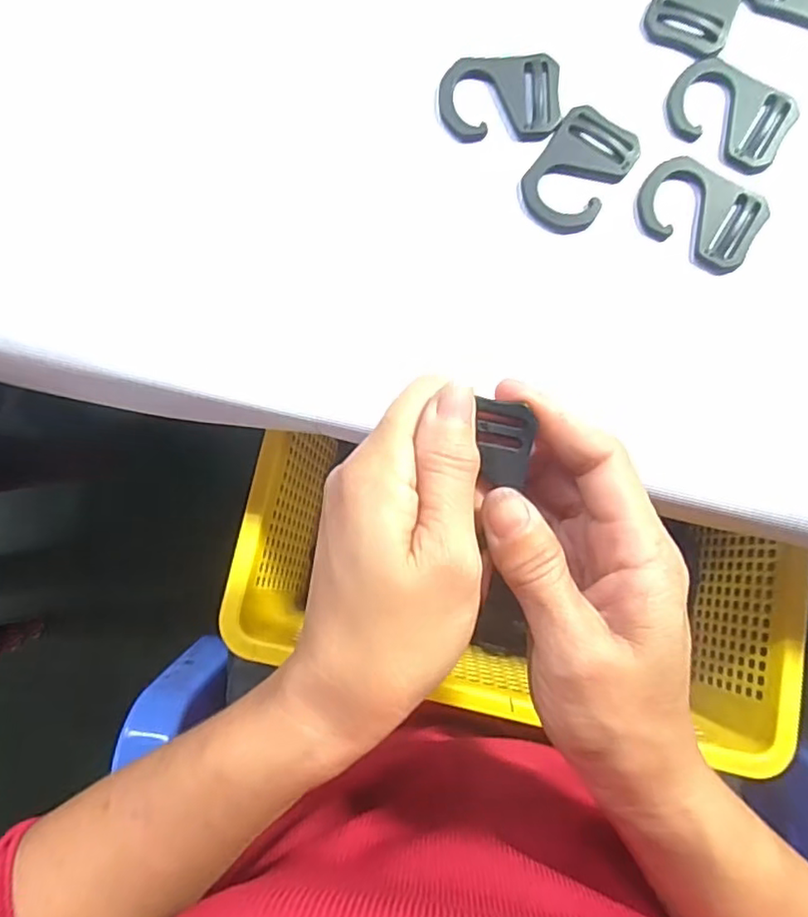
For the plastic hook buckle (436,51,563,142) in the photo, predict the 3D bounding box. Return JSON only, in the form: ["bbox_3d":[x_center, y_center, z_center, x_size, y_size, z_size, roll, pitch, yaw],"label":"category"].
[{"bbox_3d":[0.040,-0.151,0.253,0.049,0.004,0.034,-2,88,3],"label":"plastic hook buckle"}]

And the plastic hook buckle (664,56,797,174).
[{"bbox_3d":[0.133,-0.142,0.250,0.049,0.006,0.033,30,90,4],"label":"plastic hook buckle"}]

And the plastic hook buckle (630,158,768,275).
[{"bbox_3d":[0.120,-0.100,0.249,0.050,0.006,0.033,29,90,4],"label":"plastic hook buckle"}]

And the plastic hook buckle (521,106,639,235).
[{"bbox_3d":[0.071,-0.119,0.252,0.034,0.004,0.051,36,90,4],"label":"plastic hook buckle"}]

